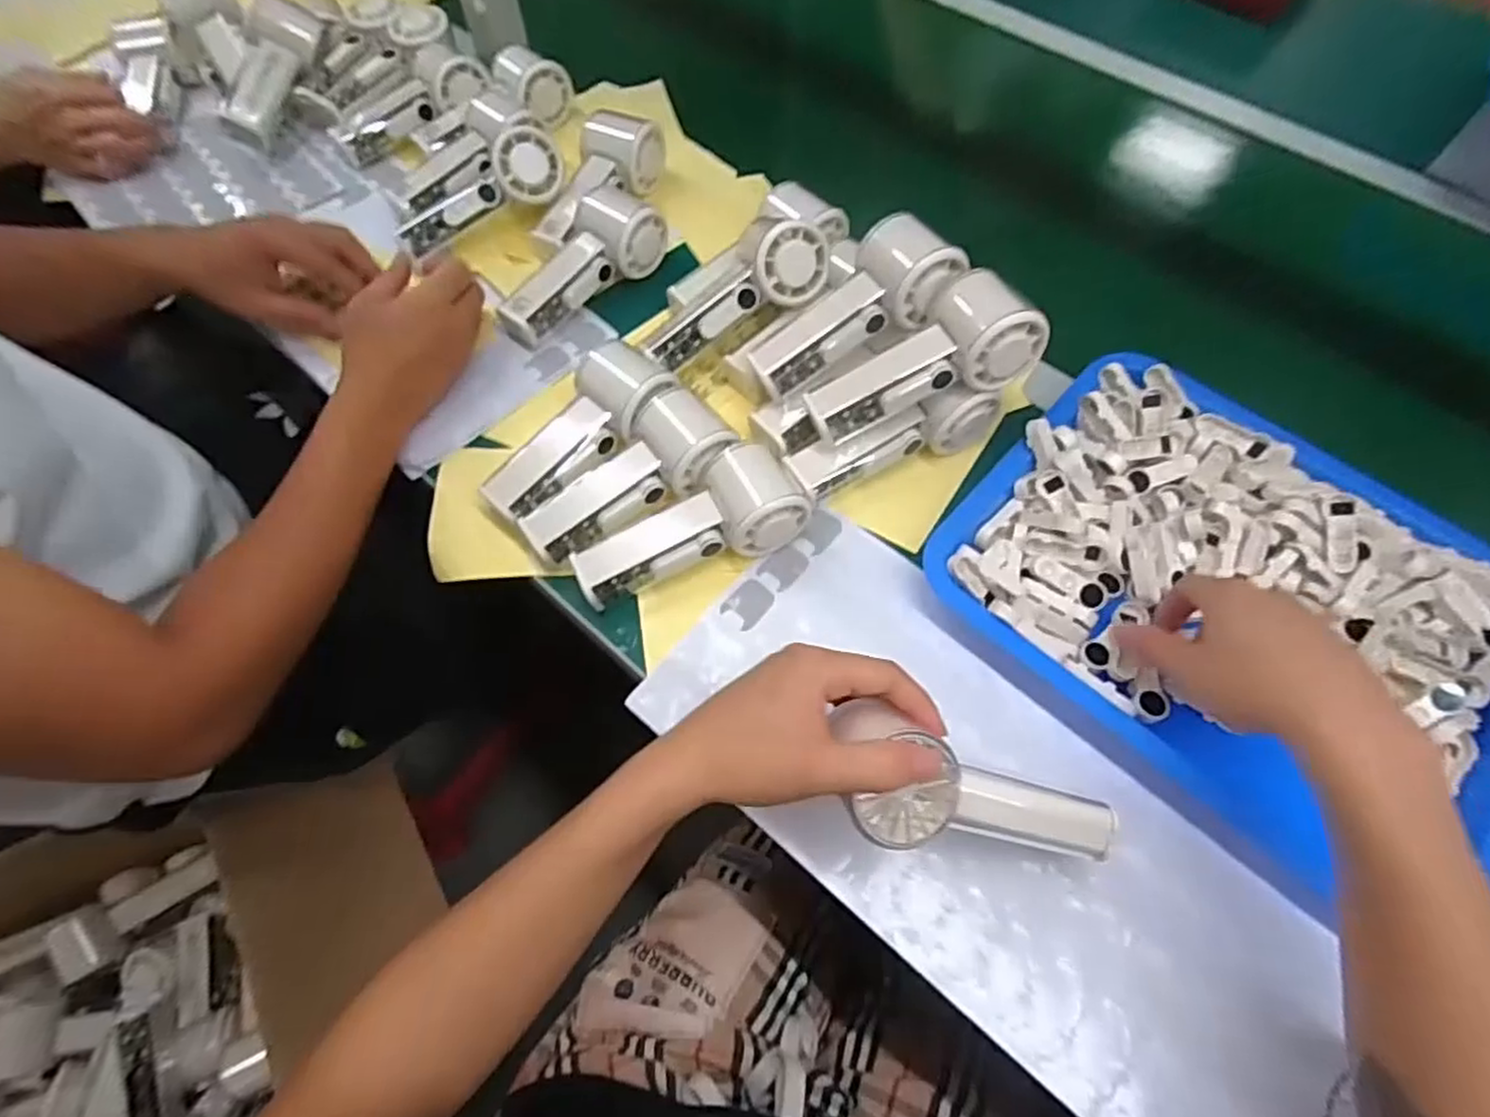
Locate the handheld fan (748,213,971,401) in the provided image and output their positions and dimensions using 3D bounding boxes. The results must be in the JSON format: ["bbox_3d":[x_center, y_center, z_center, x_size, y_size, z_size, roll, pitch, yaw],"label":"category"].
[{"bbox_3d":[0.070,-0.173,0.489,0.152,0.044,0.067,-35,63,16],"label":"handheld fan"}]

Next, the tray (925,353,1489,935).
[{"bbox_3d":[0.307,0.027,0.446,0.330,0.049,0.264,38,67,18],"label":"tray"}]

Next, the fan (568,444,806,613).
[{"bbox_3d":[-0.035,-0.017,0.463,0.149,0.046,0.064,-27,65,-15],"label":"fan"}]

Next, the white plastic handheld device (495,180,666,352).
[{"bbox_3d":[-0.137,-0.240,0.578,0.074,0.048,0.152,39,67,19],"label":"white plastic handheld device"}]

